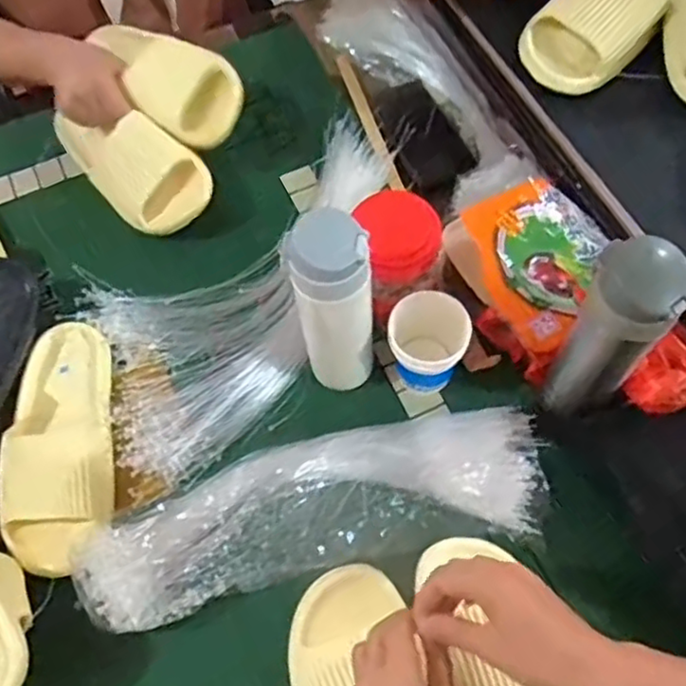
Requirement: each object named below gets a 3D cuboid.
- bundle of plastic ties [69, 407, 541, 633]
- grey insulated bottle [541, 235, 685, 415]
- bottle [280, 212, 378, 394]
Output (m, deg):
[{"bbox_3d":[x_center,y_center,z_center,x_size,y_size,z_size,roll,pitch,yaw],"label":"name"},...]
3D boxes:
[{"bbox_3d":[-0.020,0.142,0.606,0.406,0.041,0.130,-14,65,-3],"label":"bundle of plastic ties"},{"bbox_3d":[0.219,-0.001,0.572,0.063,0.207,0.075,21,68,13],"label":"grey insulated bottle"},{"bbox_3d":[-0.006,-0.028,0.596,0.063,0.217,0.060,-1,65,3],"label":"bottle"}]

